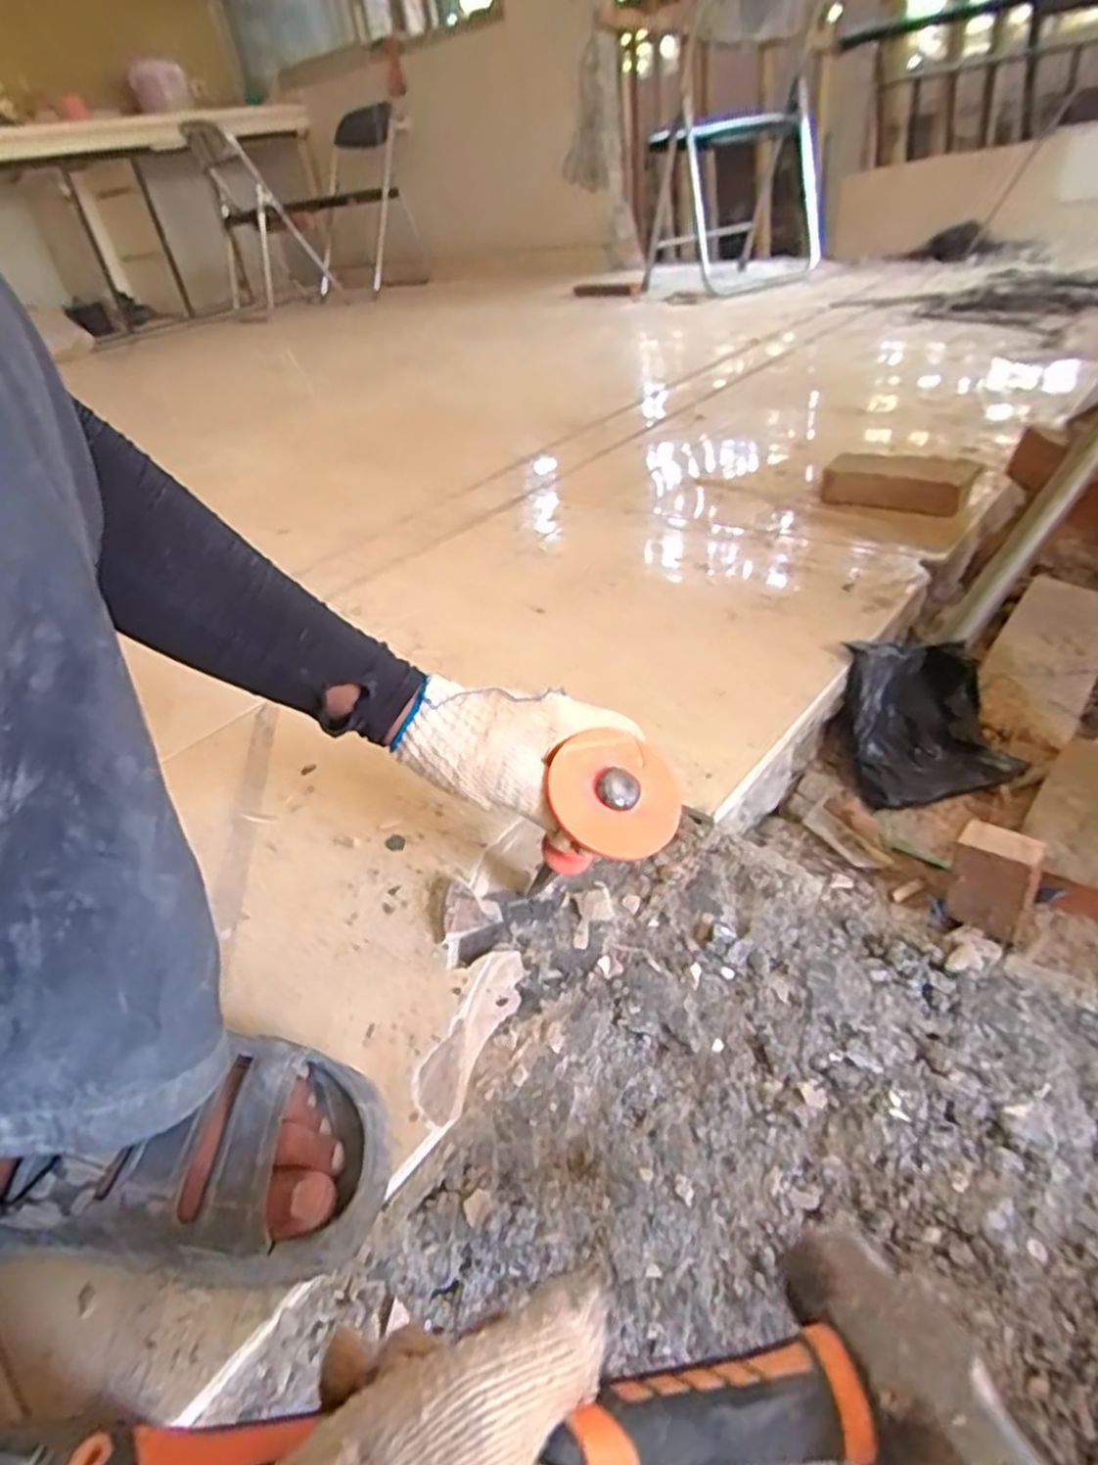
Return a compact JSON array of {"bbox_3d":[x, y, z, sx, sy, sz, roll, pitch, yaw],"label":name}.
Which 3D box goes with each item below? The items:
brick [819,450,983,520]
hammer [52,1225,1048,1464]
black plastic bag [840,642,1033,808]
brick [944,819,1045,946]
[{"bbox_3d":[0.450,-0.320,0.980,0.181,0.055,0.078,20,45,34],"label":"brick"},{"bbox_3d":[-0.003,0.221,0.227,0.269,0.044,0.092,-4,5,-7],"label":"hammer"},{"bbox_3d":[0.344,-0.013,0.698,0.133,0.086,0.140,-7,37,4],"label":"black plastic bag"},{"bbox_3d":[0.322,0.107,0.553,0.052,0.076,0.034,16,44,30],"label":"brick"}]

